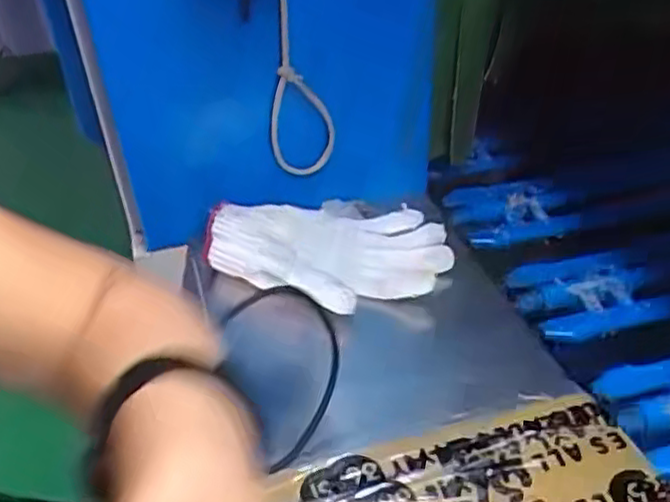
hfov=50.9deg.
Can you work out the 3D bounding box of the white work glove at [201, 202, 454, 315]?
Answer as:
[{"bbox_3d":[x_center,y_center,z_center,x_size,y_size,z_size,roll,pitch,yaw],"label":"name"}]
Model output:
[{"bbox_3d":[-0.006,0.003,0.589,0.203,0.033,0.126,-4,38,-1],"label":"white work glove"}]

